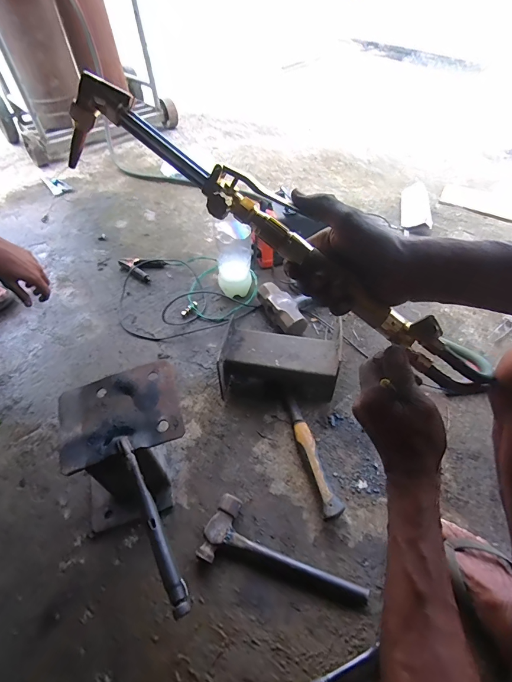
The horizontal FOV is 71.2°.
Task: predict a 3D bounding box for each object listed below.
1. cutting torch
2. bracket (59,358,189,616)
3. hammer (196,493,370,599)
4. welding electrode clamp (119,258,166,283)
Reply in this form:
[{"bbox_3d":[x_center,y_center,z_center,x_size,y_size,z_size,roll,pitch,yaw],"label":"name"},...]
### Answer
[{"bbox_3d":[0.024,-0.088,0.367,0.508,0.085,0.049,36,55,-2],"label":"cutting torch"},{"bbox_3d":[-0.182,0.242,0.532,0.190,0.249,0.307,-13,50,-10],"label":"bracket"},{"bbox_3d":[0.038,0.355,0.572,0.262,0.033,0.100,22,53,18],"label":"hammer"},{"bbox_3d":[-0.349,-0.234,1.102,0.127,0.032,0.087,30,56,24],"label":"welding electrode clamp"}]

